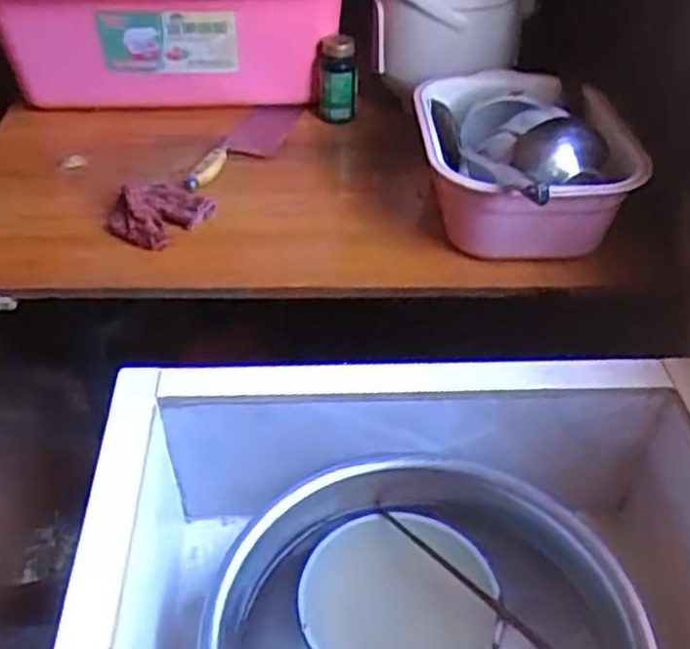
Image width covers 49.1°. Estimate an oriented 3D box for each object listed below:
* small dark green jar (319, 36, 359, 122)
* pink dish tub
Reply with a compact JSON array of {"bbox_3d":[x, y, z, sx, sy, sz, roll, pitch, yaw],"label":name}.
[{"bbox_3d":[-0.010,-0.341,1.048,0.055,0.115,0.050,1,43,0],"label":"small dark green jar"},{"bbox_3d":[0.197,-0.180,0.874,0.206,0.155,0.272,-2,43,-3],"label":"pink dish tub"}]

